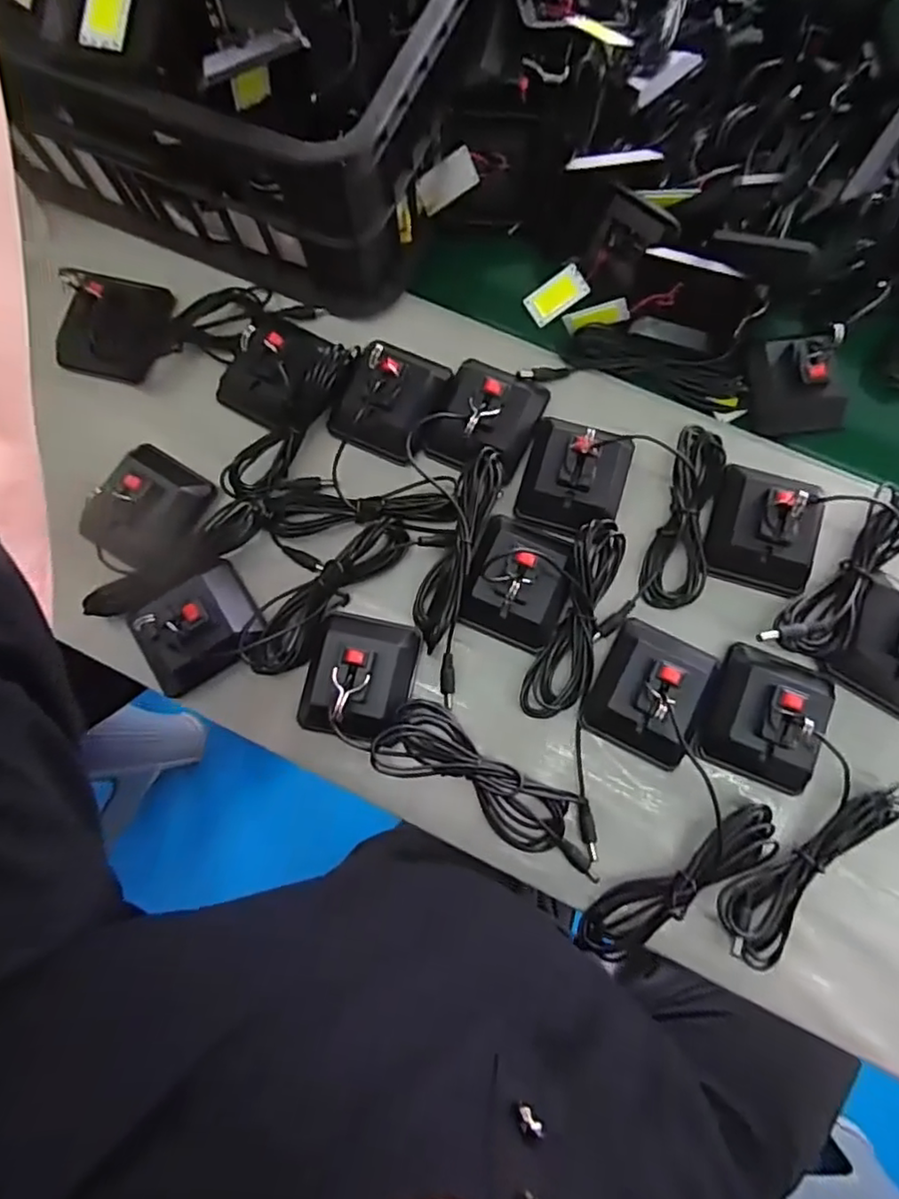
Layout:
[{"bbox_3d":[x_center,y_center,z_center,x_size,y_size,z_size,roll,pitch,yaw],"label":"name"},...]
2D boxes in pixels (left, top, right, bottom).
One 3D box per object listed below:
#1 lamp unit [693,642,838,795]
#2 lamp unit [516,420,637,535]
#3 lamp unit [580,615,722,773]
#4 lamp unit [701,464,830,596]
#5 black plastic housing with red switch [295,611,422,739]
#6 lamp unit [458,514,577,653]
[{"bbox_3d":[0.197,0.071,0.384,0.069,0.038,0.086,19,80,4],"label":"lamp unit"},{"bbox_3d":[0.084,-0.080,0.418,0.069,0.039,0.082,16,78,5],"label":"lamp unit"},{"bbox_3d":[0.128,0.057,0.388,0.067,0.040,0.079,25,79,7],"label":"lamp unit"},{"bbox_3d":[0.207,-0.047,0.407,0.065,0.040,0.077,18,78,5],"label":"lamp unit"},{"bbox_3d":[-0.058,0.048,0.396,0.069,0.036,0.078,11,78,4],"label":"black plastic housing with red switch"},{"bbox_3d":[0.046,-0.013,0.407,0.065,0.031,0.077,18,78,5],"label":"lamp unit"}]

